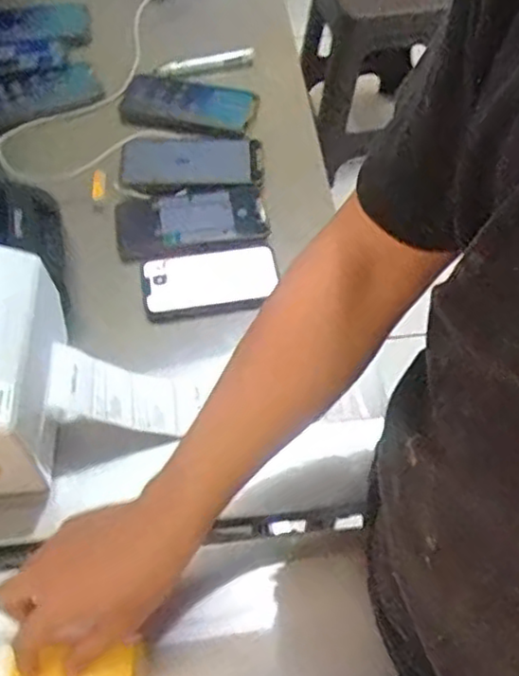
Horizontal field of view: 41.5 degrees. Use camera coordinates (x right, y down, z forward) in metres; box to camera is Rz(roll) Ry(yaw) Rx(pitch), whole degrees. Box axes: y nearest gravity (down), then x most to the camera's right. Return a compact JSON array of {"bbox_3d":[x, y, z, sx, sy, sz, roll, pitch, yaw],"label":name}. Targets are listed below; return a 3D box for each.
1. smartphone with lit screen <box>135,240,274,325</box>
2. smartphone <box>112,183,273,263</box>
[{"bbox_3d":[-0.055,-0.064,0.729,0.142,0.007,0.086,-13,59,-8],"label":"smartphone with lit screen"},{"bbox_3d":[-0.078,-0.136,0.771,0.166,0.010,0.087,-10,59,-6],"label":"smartphone"}]

